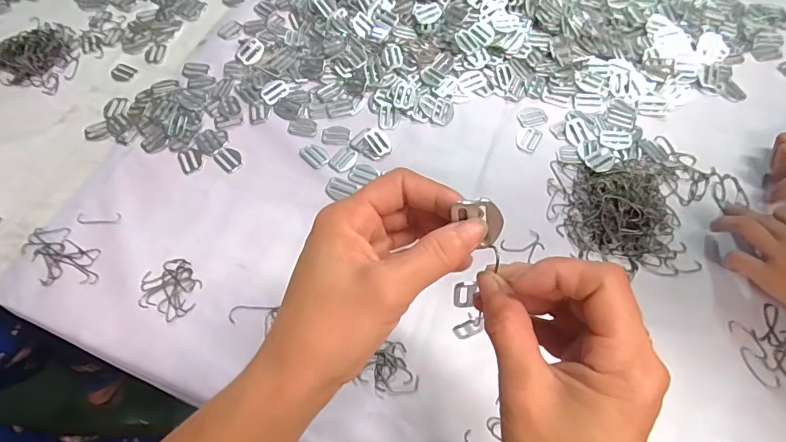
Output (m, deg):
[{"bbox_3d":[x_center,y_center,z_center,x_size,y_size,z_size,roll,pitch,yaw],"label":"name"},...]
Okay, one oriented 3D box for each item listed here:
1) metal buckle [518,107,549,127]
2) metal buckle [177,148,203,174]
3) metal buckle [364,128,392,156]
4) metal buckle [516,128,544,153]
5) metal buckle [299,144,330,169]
[{"bbox_3d":[0.160,-0.120,0.487,0.032,0.004,0.026,-15,64,-7],"label":"metal buckle"},{"bbox_3d":[-0.219,-0.067,0.461,0.026,0.004,0.029,-30,67,-14],"label":"metal buckle"},{"bbox_3d":[-0.017,-0.089,0.471,0.023,0.005,0.035,-37,69,-16],"label":"metal buckle"},{"bbox_3d":[0.150,-0.092,0.473,0.026,0.004,0.033,30,67,15],"label":"metal buckle"},{"bbox_3d":[-0.084,-0.070,0.459,0.032,0.004,0.024,40,70,18],"label":"metal buckle"}]

